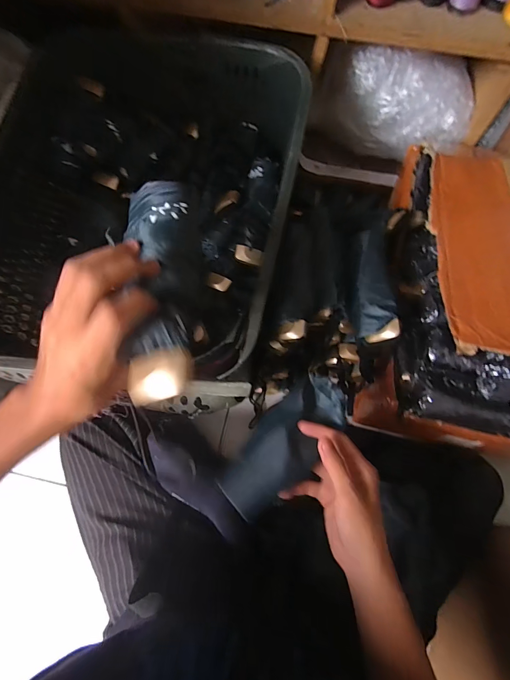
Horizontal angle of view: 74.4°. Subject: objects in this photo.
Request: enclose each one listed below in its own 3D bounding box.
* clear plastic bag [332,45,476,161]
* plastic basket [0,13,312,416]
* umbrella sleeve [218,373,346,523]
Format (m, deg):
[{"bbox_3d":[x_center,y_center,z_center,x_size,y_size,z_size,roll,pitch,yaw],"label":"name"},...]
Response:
[{"bbox_3d":[0.290,-0.469,0.689,0.274,0.162,0.098,8,70,1],"label":"clear plastic bag"},{"bbox_3d":[-0.167,-0.167,0.520,0.410,0.207,0.527,11,70,2],"label":"plastic basket"},{"bbox_3d":[0.038,0.112,0.364,0.072,0.022,0.164,40,67,11],"label":"umbrella sleeve"}]

